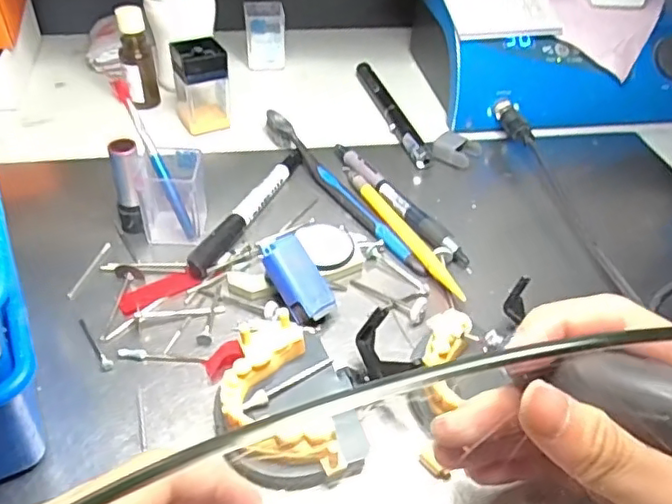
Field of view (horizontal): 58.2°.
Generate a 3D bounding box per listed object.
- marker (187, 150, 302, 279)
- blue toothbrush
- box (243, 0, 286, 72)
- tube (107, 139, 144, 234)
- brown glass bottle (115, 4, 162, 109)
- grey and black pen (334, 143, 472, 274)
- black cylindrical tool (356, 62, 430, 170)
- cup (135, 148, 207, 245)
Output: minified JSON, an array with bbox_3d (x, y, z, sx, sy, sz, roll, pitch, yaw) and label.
[{"bbox_3d":[-0.052,-0.028,0.388,0.013,0.010,0.132,19,44,16],"label":"marker"},{"bbox_3d":[0.001,-0.045,0.406,0.014,0.016,0.182,-23,49,-27],"label":"blue toothbrush"},{"bbox_3d":[-0.063,-0.192,0.542,0.034,0.051,0.037,-4,43,-9],"label":"box"},{"bbox_3d":[-0.122,-0.037,0.357,0.016,0.058,0.016,-12,45,-17],"label":"tube"},{"bbox_3d":[-0.151,-0.146,0.463,0.024,0.074,0.022,-8,44,-14],"label":"brown glass bottle"},{"bbox_3d":[0.039,-0.036,0.401,0.012,0.006,0.142,-21,48,-26],"label":"grey and black pen"},{"bbox_3d":[0.043,-0.117,0.493,0.016,0.011,0.152,-8,44,-13],"label":"black cylindrical tool"},{"bbox_3d":[-0.099,-0.035,0.364,0.036,0.047,0.037,-2,43,-7],"label":"cup"}]

